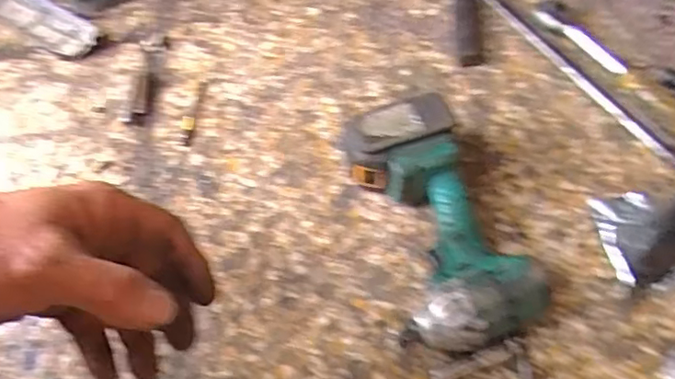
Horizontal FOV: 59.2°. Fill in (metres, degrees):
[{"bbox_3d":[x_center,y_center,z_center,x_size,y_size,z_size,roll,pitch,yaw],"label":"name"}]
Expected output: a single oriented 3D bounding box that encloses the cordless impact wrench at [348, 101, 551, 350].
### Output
[{"bbox_3d":[0.095,0.031,0.573,0.125,0.076,0.248,-15,57,-8],"label":"cordless impact wrench"}]

